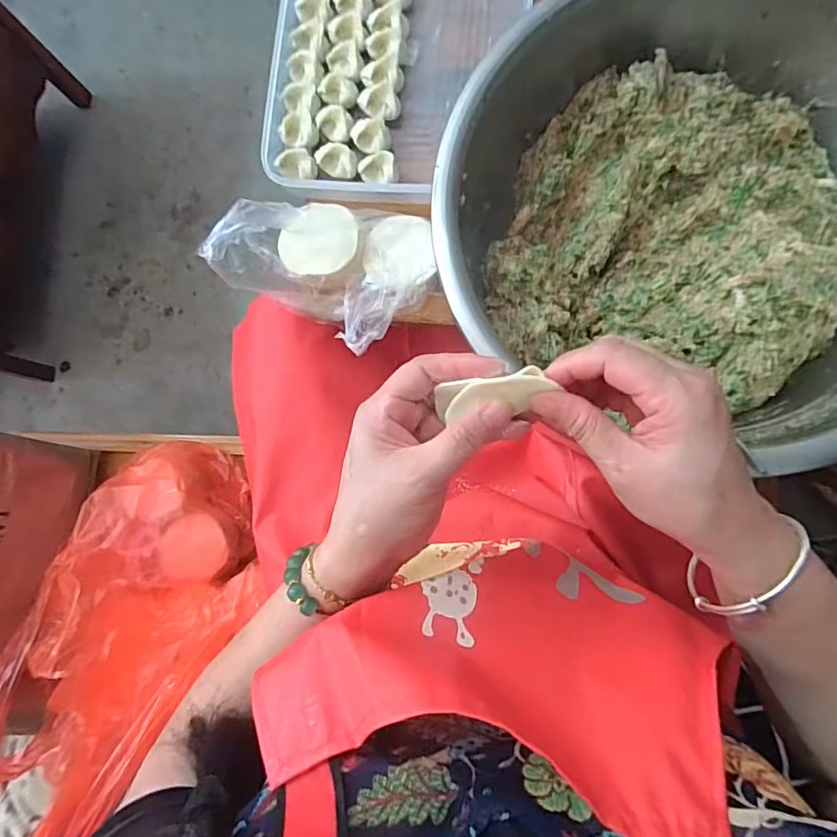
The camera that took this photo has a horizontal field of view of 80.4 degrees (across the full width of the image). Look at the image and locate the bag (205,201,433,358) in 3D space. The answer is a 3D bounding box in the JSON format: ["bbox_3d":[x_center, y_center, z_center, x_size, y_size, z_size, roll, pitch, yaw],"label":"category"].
[{"bbox_3d":[-0.078,-0.154,0.447,0.172,0.095,0.135,28,87,9],"label":"bag"}]

